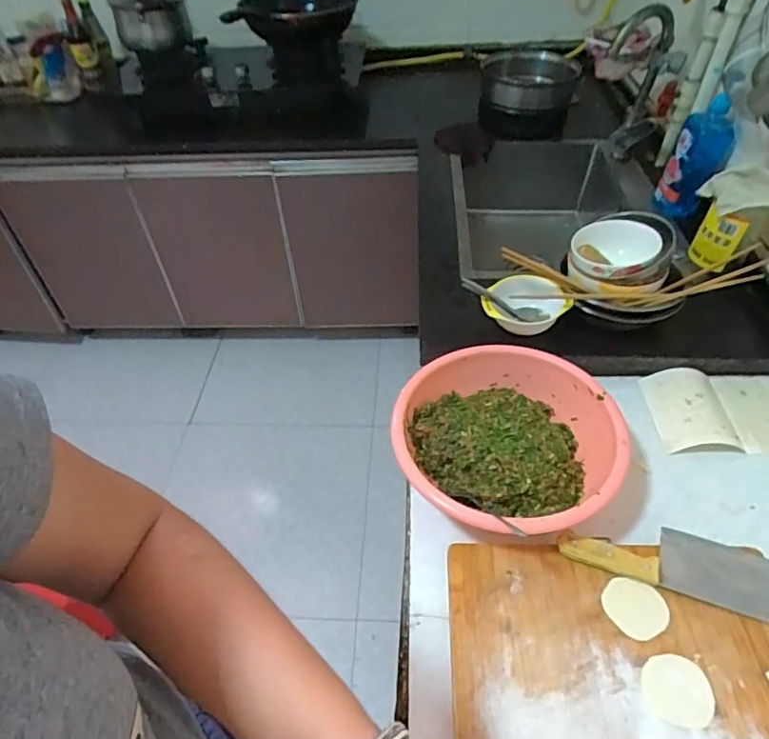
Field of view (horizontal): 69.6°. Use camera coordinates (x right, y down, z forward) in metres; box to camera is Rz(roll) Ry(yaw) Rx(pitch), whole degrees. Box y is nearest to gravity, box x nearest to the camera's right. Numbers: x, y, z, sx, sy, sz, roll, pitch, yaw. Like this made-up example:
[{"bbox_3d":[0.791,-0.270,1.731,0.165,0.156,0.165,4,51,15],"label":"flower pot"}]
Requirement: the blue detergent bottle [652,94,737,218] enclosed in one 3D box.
[{"bbox_3d":[0.611,-0.411,1.091,0.102,0.217,0.066,15,48,17],"label":"blue detergent bottle"}]

